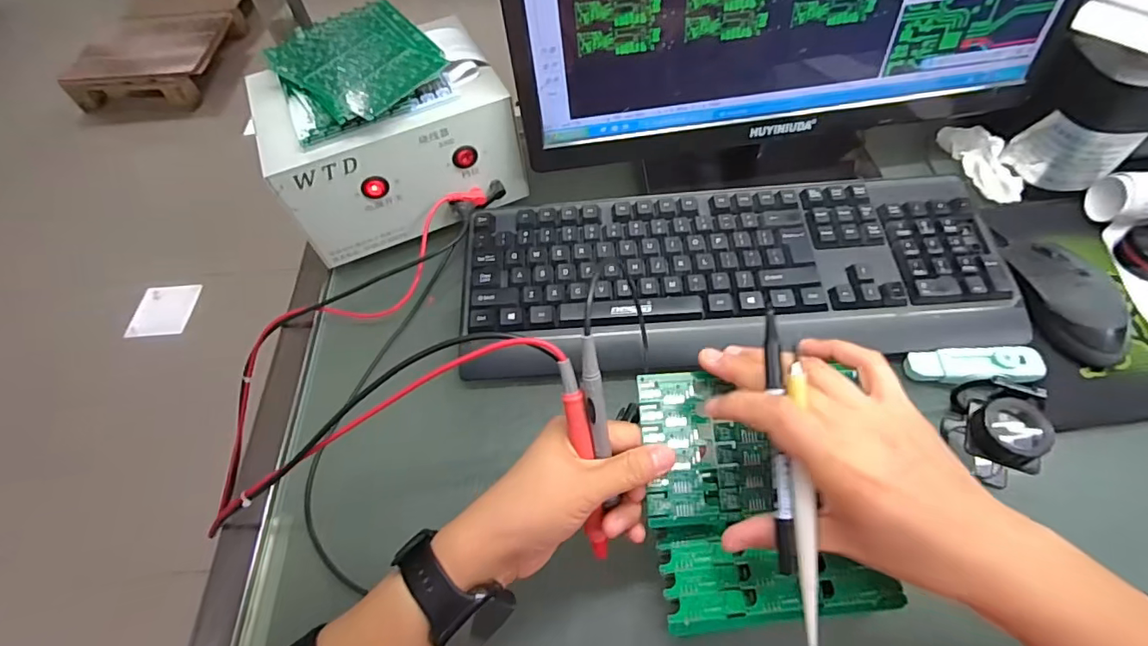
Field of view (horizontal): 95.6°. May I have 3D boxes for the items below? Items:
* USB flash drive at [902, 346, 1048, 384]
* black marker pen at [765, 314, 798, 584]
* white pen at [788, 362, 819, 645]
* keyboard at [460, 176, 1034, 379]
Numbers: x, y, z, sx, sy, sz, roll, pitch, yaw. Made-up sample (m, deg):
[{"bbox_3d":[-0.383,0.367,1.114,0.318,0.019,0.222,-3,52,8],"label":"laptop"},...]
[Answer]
[{"bbox_3d":[0.296,0.032,0.386,0.088,0.010,0.026,-3,67,13],"label":"USB flash drive"},{"bbox_3d":[0.105,0.060,0.266,0.010,0.008,0.130,-2,83,3],"label":"black marker pen"},{"bbox_3d":[0.114,0.091,0.259,0.009,0.005,0.137,-3,88,2],"label":"white pen"},{"bbox_3d":[0.127,-0.038,0.430,0.426,0.036,0.160,-3,57,3],"label":"keyboard"}]

